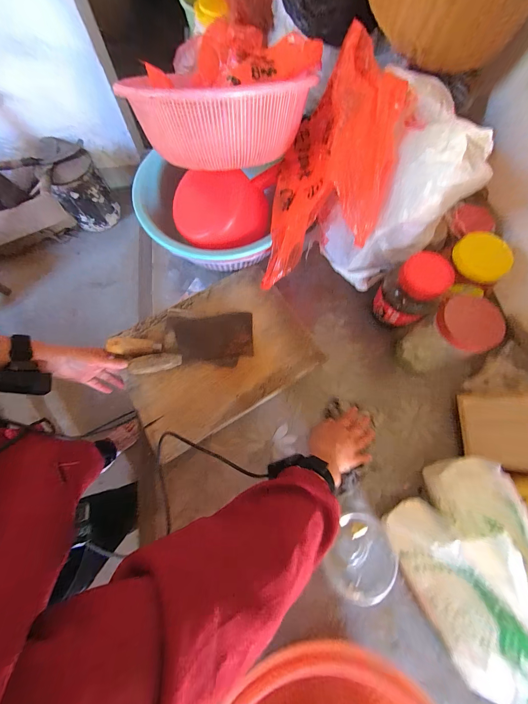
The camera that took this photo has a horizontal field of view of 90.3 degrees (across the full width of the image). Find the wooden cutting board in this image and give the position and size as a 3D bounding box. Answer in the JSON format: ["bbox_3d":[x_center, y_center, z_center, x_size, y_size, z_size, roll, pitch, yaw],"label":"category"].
[{"bbox_3d":[-0.100,0.003,0.544,0.365,0.038,0.274,-30,75,-10],"label":"wooden cutting board"}]

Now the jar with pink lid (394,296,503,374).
[{"bbox_3d":[0.341,-0.025,0.499,0.097,0.173,0.096,0,72,-1],"label":"jar with pink lid"}]

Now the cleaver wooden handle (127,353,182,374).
[{"bbox_3d":[-0.207,0.021,0.502,0.093,0.022,0.032,-13,73,-5],"label":"cleaver wooden handle"}]

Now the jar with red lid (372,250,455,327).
[{"bbox_3d":[0.288,-0.118,0.534,0.098,0.150,0.102,0,72,-1],"label":"jar with red lid"}]

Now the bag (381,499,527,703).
[{"bbox_3d":[0.295,0.363,0.363,0.097,0.170,0.270,-22,74,-8],"label":"bag"}]

